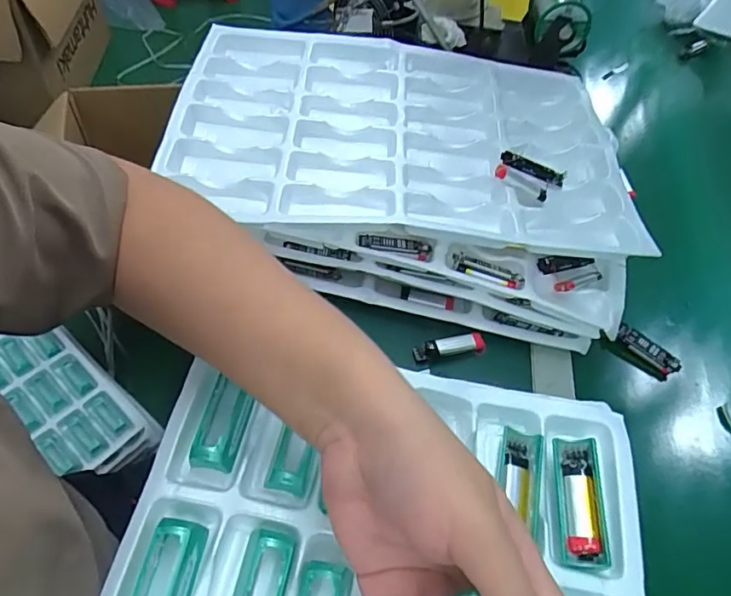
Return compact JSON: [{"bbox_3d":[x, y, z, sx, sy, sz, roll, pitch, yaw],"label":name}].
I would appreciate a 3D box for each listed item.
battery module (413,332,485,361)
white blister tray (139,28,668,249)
[{"bbox_3d":[0.079,0.048,0.502,0.071,0.021,0.022,-5,56,-11],"label":"battery module"},{"bbox_3d":[0.036,-0.178,0.554,0.454,0.036,0.318,5,55,-5],"label":"white blister tray"}]

